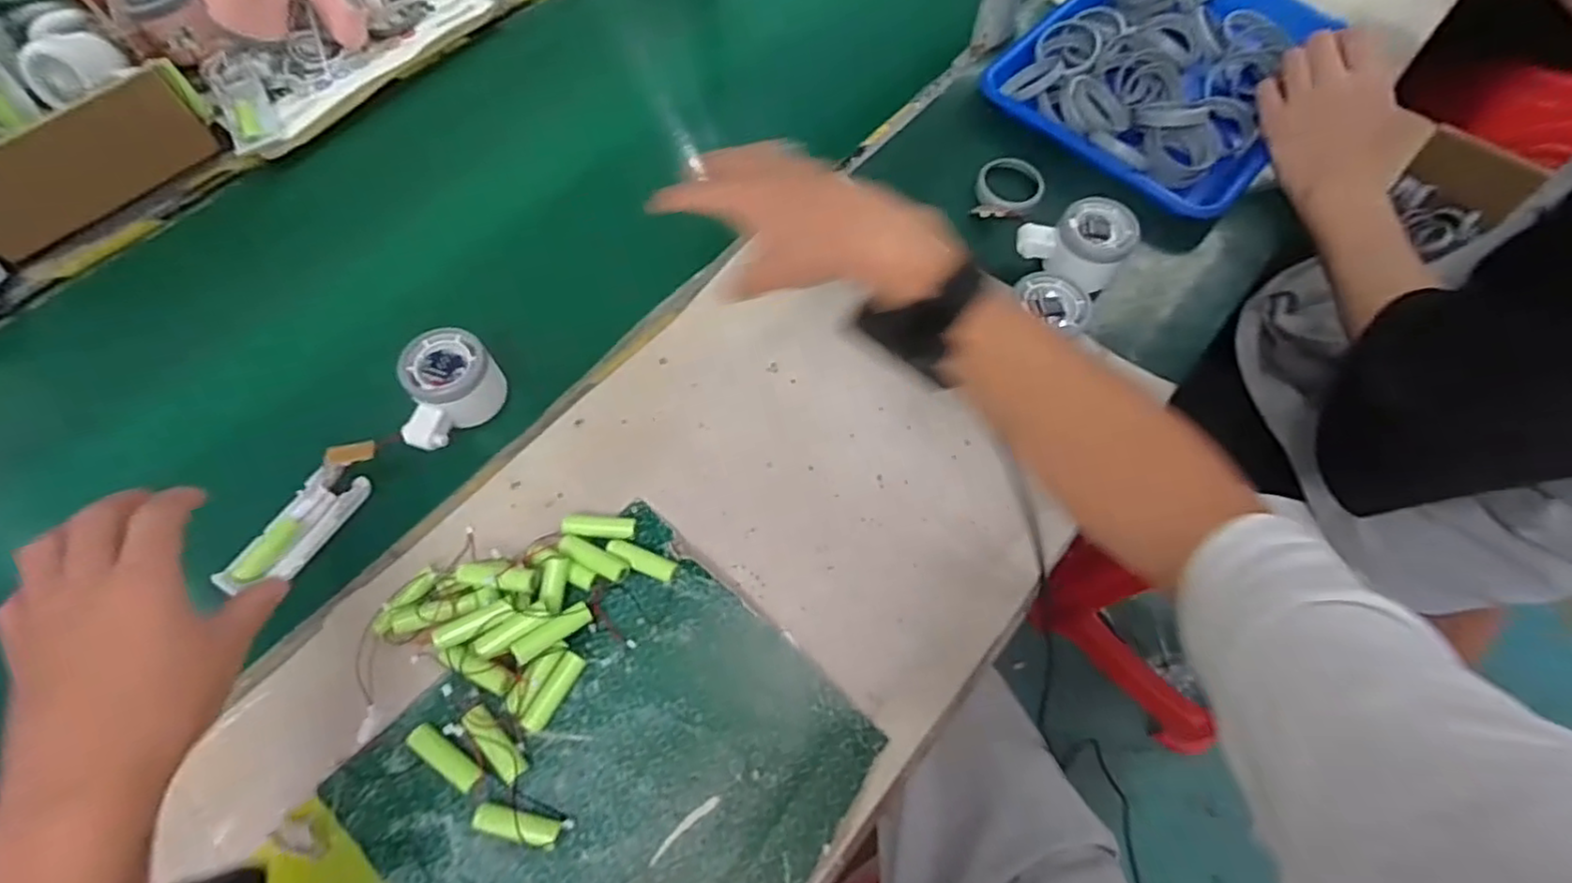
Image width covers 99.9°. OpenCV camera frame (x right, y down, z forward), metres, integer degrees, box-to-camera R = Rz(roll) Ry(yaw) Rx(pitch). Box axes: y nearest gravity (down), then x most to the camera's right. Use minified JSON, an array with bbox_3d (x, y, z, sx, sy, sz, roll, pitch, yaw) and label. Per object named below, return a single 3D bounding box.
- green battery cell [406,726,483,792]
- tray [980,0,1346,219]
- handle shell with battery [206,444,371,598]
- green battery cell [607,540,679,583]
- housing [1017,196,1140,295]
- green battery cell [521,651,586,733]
[{"bbox_3d":[-0.201,0.186,0.391,0.051,0.014,0.016,36,70,15],"label":"green battery cell"},{"bbox_3d":[0.365,-0.357,0.629,0.248,0.049,0.314,41,72,17],"label":"tray"},{"bbox_3d":[-0.339,0.053,0.468,0.038,0.018,0.123,25,68,11],"label":"handle shell with battery"},{"bbox_3d":[-0.094,0.079,0.437,0.049,0.011,0.014,18,67,9],"label":"green battery cell"},{"bbox_3d":[0.231,-0.162,0.536,0.082,0.050,0.052,17,67,8],"label":"housing"},{"bbox_3d":[-0.143,0.155,0.408,0.013,0.012,0.048,27,68,12],"label":"green battery cell"}]

